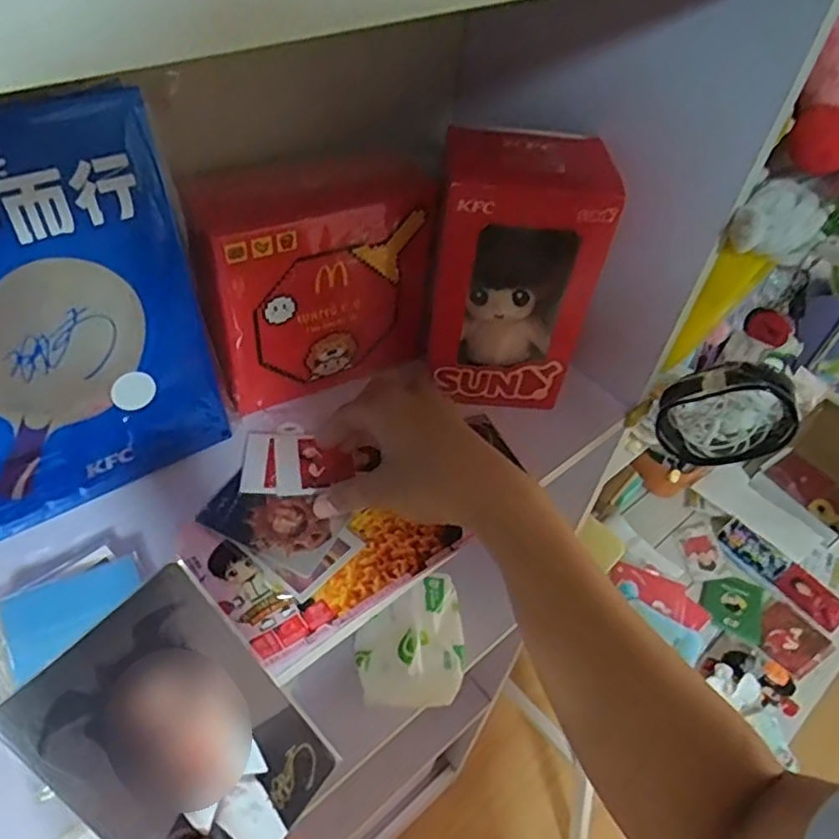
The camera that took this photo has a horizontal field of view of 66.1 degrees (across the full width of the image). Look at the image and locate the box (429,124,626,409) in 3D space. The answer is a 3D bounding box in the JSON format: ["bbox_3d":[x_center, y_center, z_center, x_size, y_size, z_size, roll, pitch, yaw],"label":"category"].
[{"bbox_3d":[0.062,-0.103,0.460,0.106,0.179,0.077,4,46,-3],"label":"box"}]

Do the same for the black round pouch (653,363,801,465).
[{"bbox_3d":[0.233,-0.003,0.494,0.086,0.095,0.025,23,48,14],"label":"black round pouch"}]

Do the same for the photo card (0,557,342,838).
[{"bbox_3d":[-0.062,0.088,0.176,0.055,0.006,0.082,-43,108,-35],"label":"photo card"}]

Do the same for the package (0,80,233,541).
[{"bbox_3d":[-0.196,-0.045,0.344,0.157,0.221,0.008,-27,46,-27],"label":"package"}]

